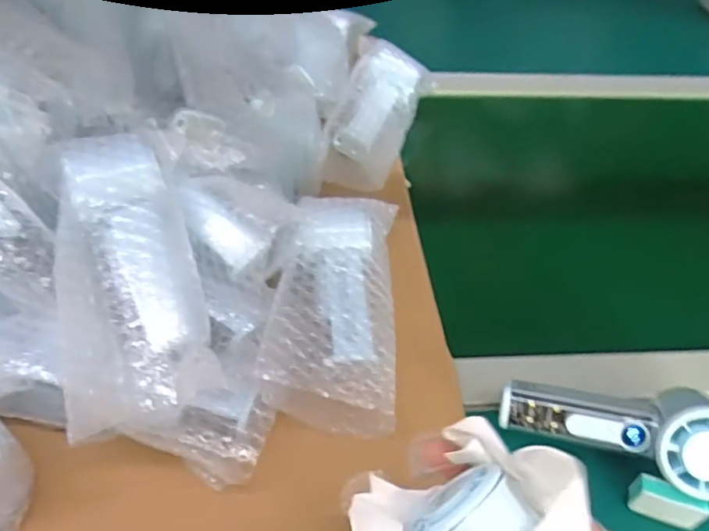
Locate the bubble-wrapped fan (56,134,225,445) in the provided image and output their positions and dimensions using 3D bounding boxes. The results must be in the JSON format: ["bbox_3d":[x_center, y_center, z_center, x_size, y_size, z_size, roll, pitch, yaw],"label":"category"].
[{"bbox_3d":[-0.139,0.001,0.363,0.083,0.053,0.189,-9,71,-13],"label":"bubble-wrapped fan"}]

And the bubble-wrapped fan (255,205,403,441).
[{"bbox_3d":[-0.014,0.028,0.447,0.093,0.071,0.203,3,47,-2],"label":"bubble-wrapped fan"}]

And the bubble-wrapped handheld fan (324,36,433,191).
[{"bbox_3d":[0.025,-0.164,0.635,0.076,0.074,0.204,18,64,13],"label":"bubble-wrapped handheld fan"}]

